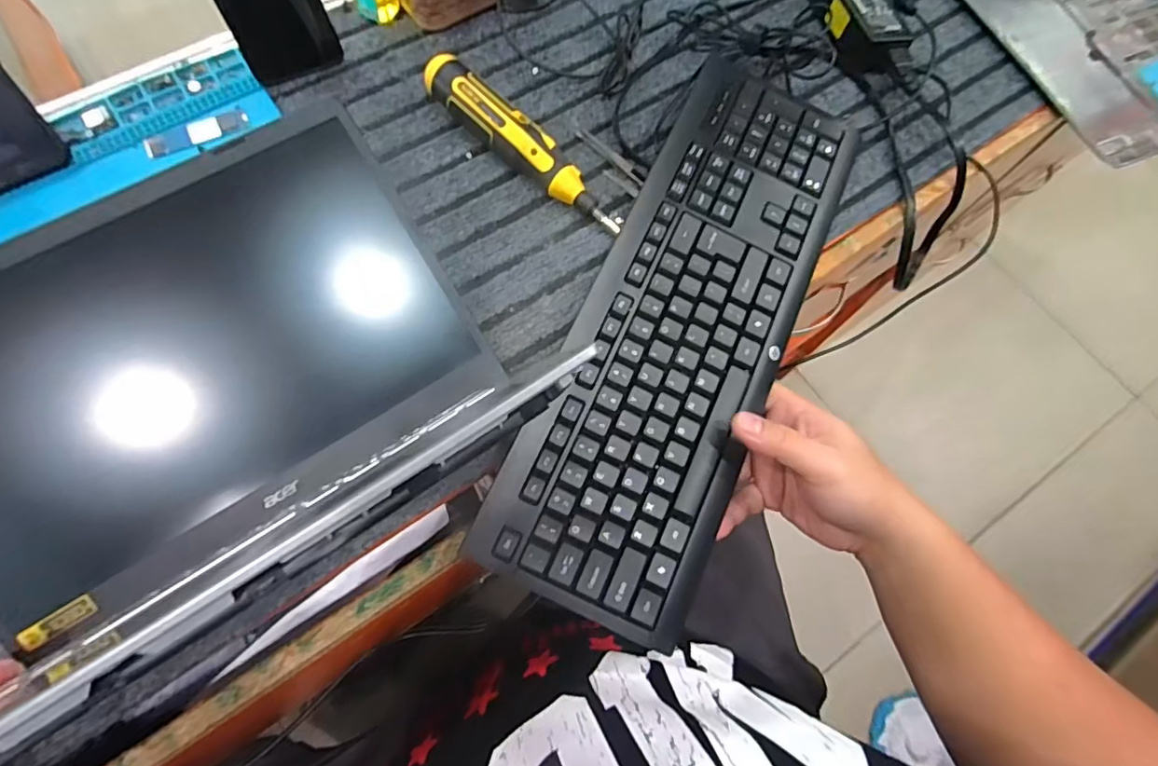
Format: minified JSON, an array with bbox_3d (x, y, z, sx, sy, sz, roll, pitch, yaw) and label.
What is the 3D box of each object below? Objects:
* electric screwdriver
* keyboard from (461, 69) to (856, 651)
[{"bbox_3d":[-0.044,-0.188,0.454,0.193,0.035,0.033,42,75,2],"label":"electric screwdriver"},{"bbox_3d":[0.082,-0.048,0.409,0.140,0.032,0.431,23,74,9],"label":"keyboard"}]

